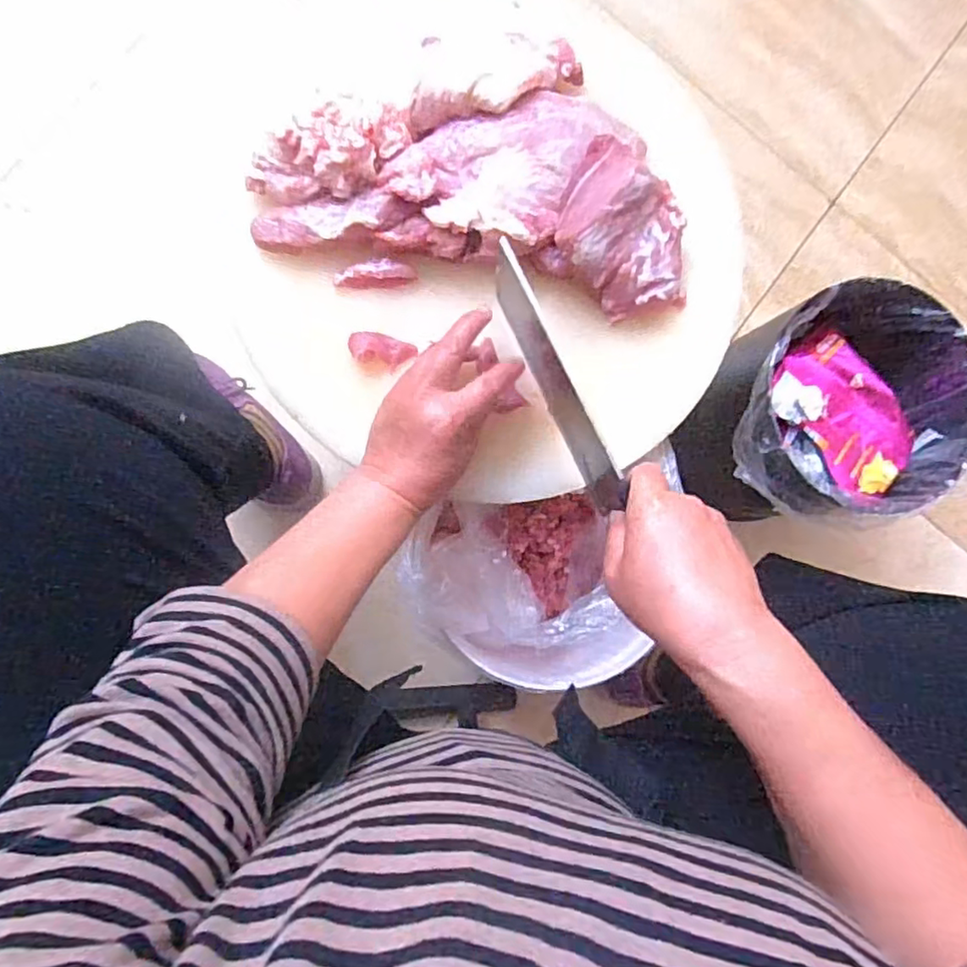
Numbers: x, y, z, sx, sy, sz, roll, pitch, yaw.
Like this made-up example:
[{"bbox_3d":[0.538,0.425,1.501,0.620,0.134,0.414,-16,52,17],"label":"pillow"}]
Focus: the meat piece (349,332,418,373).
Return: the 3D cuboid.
[{"bbox_3d":[-0.076,-0.099,0.474,0.049,0.011,0.023,14,85,-5],"label":"meat piece"}]

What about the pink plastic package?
[{"bbox_3d":[0.353,-0.065,0.616,0.086,0.031,0.153,-24,90,-7],"label":"pink plastic package"}]

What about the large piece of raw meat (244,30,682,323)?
[{"bbox_3d":[0.006,-0.243,0.466,0.326,0.050,0.201,10,86,-6],"label":"large piece of raw meat"}]

